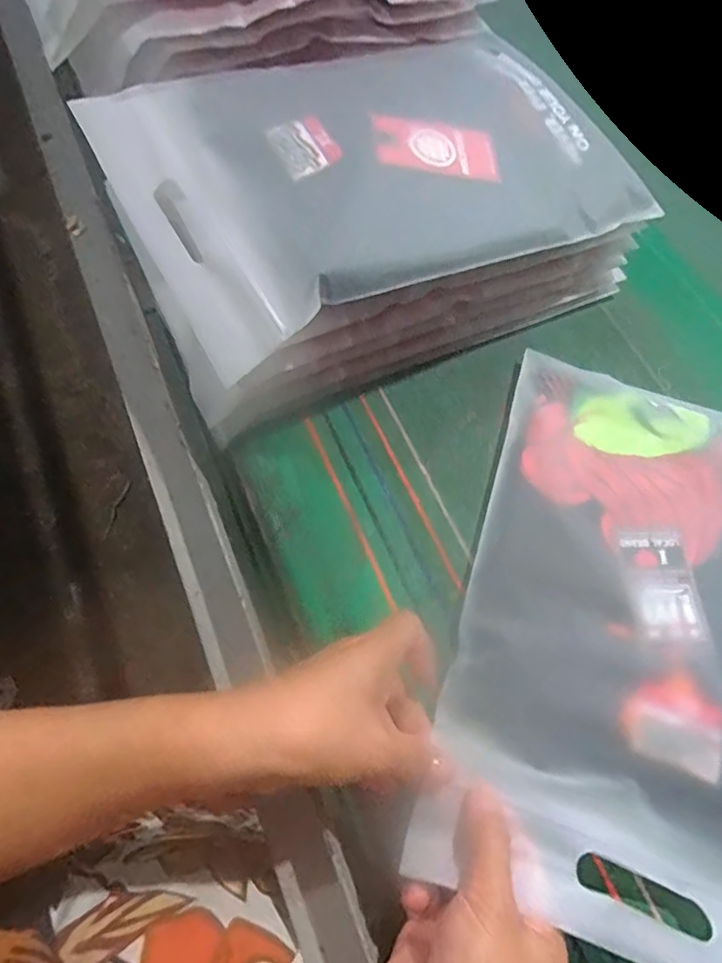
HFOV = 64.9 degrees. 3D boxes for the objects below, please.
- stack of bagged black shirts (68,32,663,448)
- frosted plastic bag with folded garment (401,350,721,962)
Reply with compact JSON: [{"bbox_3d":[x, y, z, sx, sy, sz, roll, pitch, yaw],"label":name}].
[{"bbox_3d":[0.012,-0.219,0.450,0.366,0.121,0.241,-24,69,-13],"label":"stack of bagged black shirts"},{"bbox_3d":[0.189,0.086,0.358,0.234,0.024,0.352,19,65,6],"label":"frosted plastic bag with folded garment"}]

